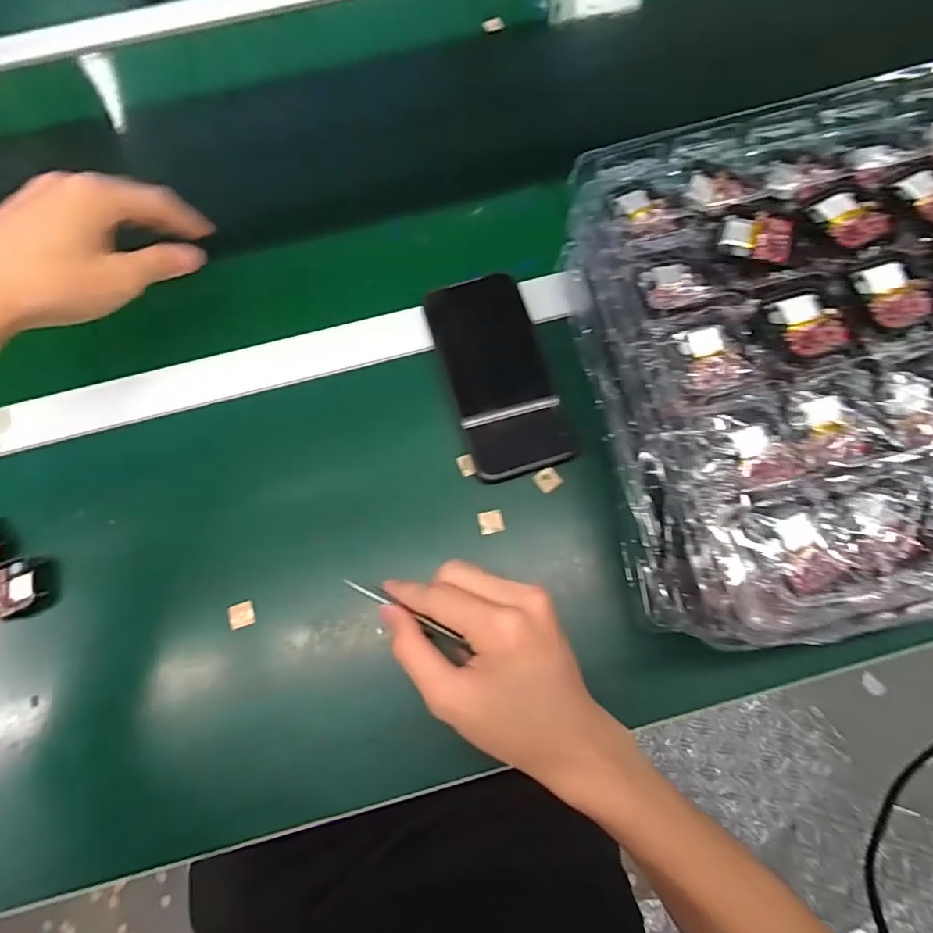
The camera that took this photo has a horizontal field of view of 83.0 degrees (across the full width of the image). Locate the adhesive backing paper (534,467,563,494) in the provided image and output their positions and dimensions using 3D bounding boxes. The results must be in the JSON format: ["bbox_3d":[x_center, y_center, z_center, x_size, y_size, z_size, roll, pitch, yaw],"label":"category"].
[{"bbox_3d":[0.059,0.009,0.382,0.017,0.004,0.016,-35,74,-9],"label":"adhesive backing paper"}]

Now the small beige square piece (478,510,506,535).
[{"bbox_3d":[0.017,0.039,0.372,0.018,0.004,0.016,-12,71,-2],"label":"small beige square piece"}]

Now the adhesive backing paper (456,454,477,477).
[{"bbox_3d":[0.000,-0.001,0.385,0.013,0.004,0.016,-23,77,24],"label":"adhesive backing paper"}]

